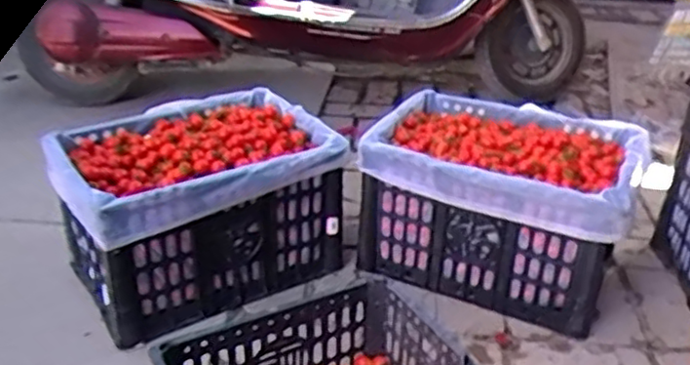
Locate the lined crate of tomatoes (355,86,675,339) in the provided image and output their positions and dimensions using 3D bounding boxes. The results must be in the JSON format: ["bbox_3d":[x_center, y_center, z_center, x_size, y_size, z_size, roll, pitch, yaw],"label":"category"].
[{"bbox_3d":[0.317,0.032,1.381,0.475,0.277,0.377,15,31,23],"label":"lined crate of tomatoes"}]

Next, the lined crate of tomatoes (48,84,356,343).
[{"bbox_3d":[-0.285,0.040,1.318,0.464,0.290,0.331,-18,34,-33],"label":"lined crate of tomatoes"}]

